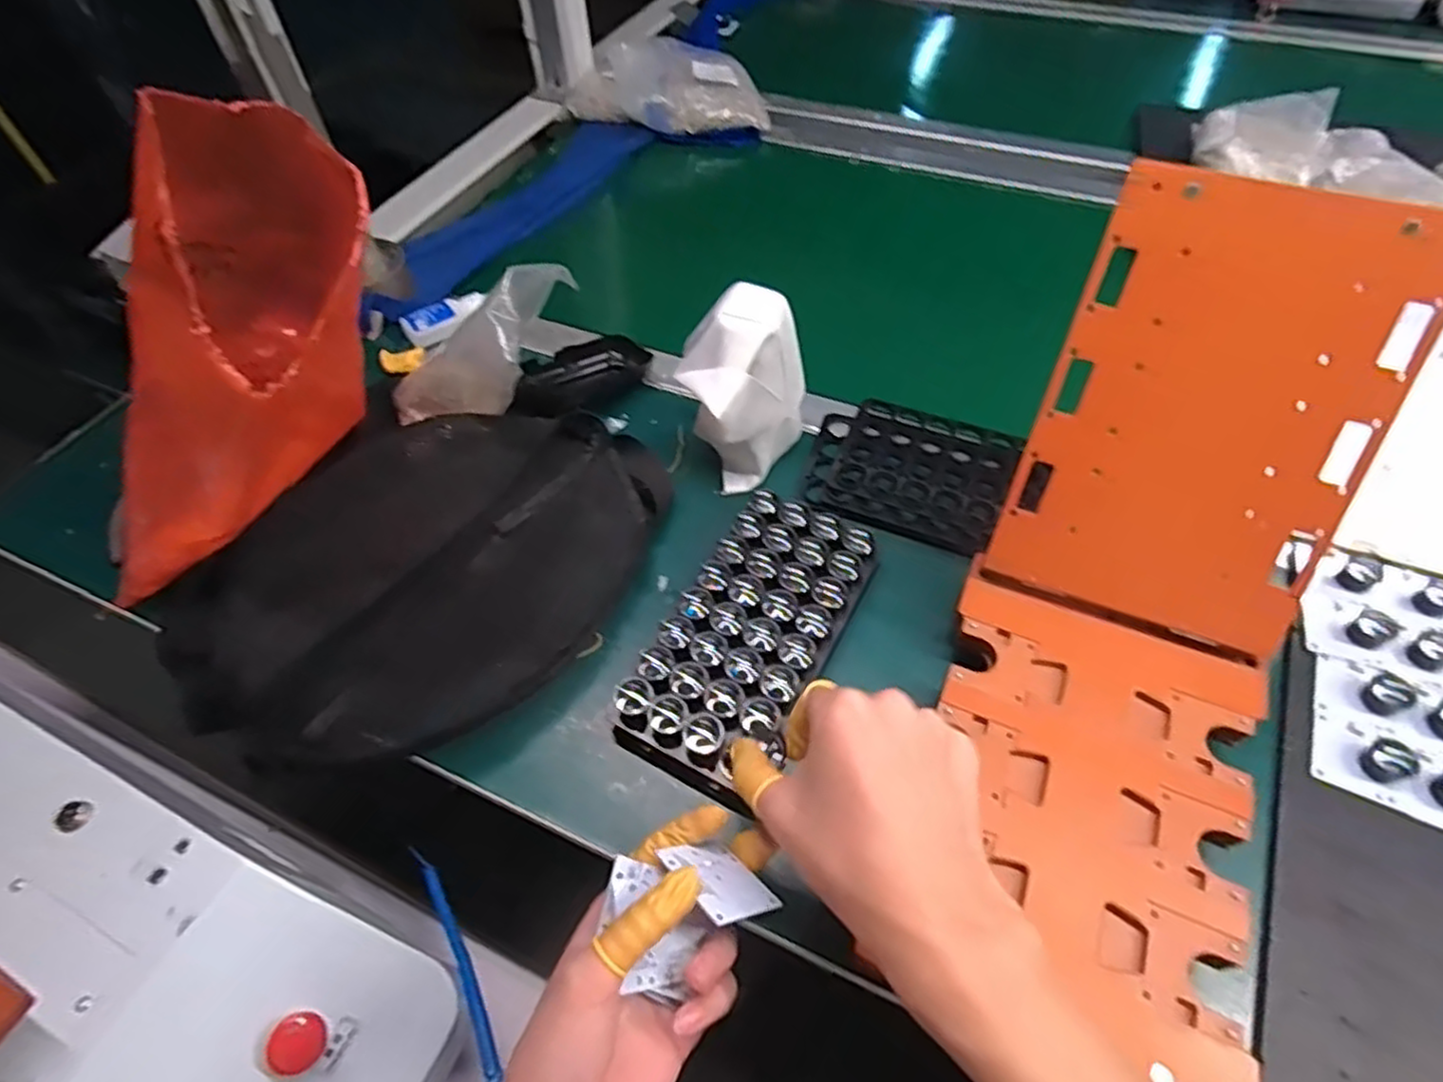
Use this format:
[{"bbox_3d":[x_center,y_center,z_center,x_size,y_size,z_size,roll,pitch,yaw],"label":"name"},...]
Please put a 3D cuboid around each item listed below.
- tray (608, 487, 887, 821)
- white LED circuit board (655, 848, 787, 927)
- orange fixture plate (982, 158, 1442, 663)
[{"bbox_3d":[0.019,0.057,0.451,0.095,0.041,0.190,28,63,20],"label":"tray"},{"bbox_3d":[0.000,0.155,0.326,0.042,0.041,0.004,31,102,42],"label":"white LED circuit board"},{"bbox_3d":[0.264,-0.066,0.392,0.160,0.233,0.010,19,18,15],"label":"orange fixture plate"}]

